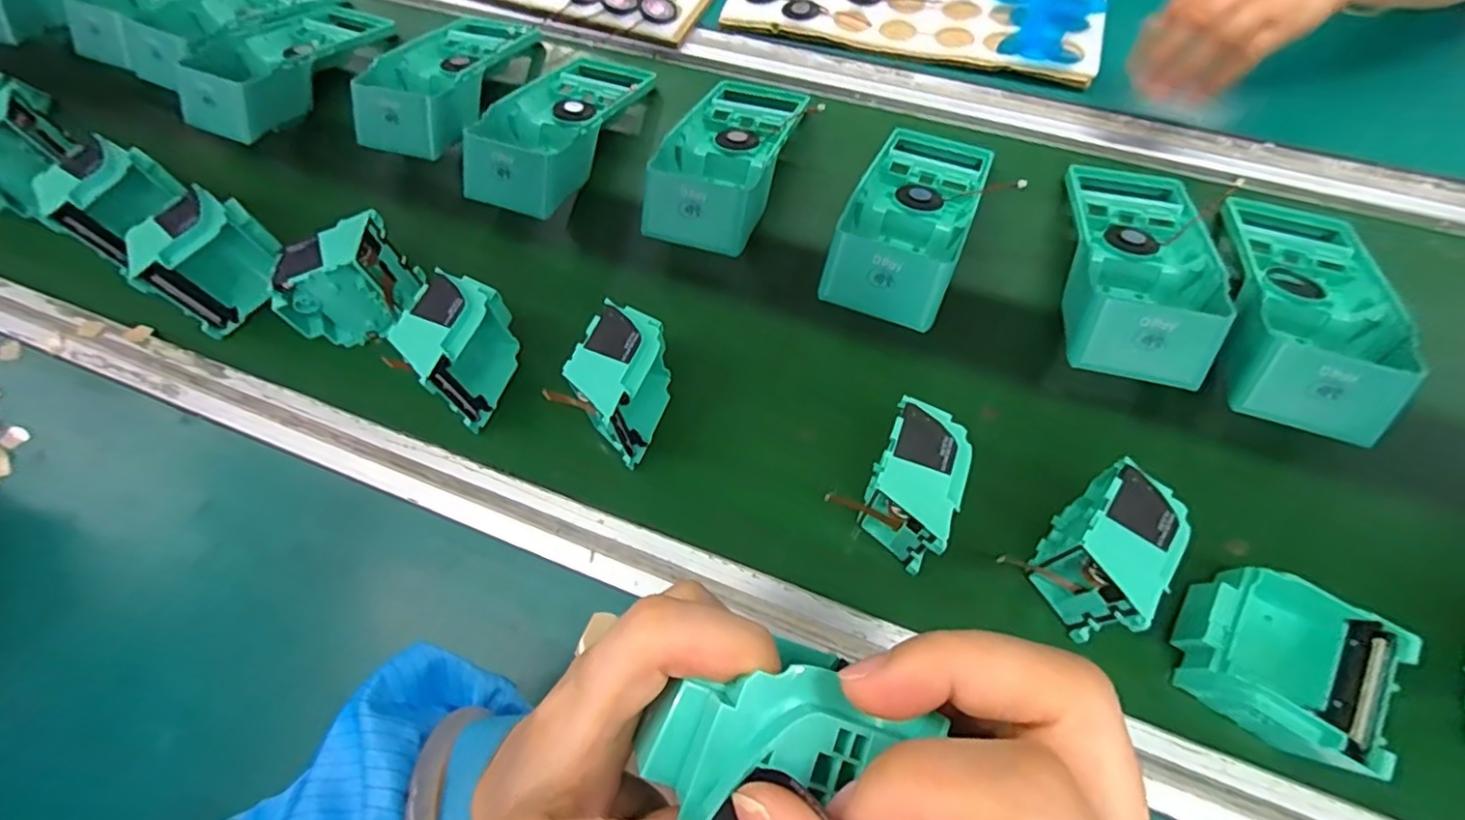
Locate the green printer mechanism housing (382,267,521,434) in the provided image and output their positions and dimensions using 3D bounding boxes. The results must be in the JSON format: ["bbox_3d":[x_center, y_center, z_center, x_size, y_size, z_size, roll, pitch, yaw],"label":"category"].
[{"bbox_3d":[-0.175,-0.039,0.400,0.046,0.080,0.078,20,67,13],"label":"green printer mechanism housing"}]

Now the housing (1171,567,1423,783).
[{"bbox_3d":[0.279,0.124,0.316,0.080,0.036,0.082,30,70,16],"label":"housing"}]

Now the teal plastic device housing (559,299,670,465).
[{"bbox_3d":[-0.066,-0.016,0.380,0.043,0.073,0.078,22,68,13],"label":"teal plastic device housing"}]

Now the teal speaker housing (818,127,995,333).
[{"bbox_3d":[0.129,-0.144,0.446,0.091,0.057,0.191,21,67,13],"label":"teal speaker housing"}]

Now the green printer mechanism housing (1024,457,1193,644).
[{"bbox_3d":[0.192,0.075,0.324,0.043,0.079,0.072,35,71,18],"label":"green printer mechanism housing"}]

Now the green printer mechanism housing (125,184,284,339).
[{"bbox_3d":[-0.372,-0.107,0.436,0.042,0.074,0.079,24,68,14],"label":"green printer mechanism housing"}]

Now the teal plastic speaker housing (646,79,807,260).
[{"bbox_3d":[-0.002,-0.200,0.473,0.086,0.048,0.185,18,67,12],"label":"teal plastic speaker housing"}]

